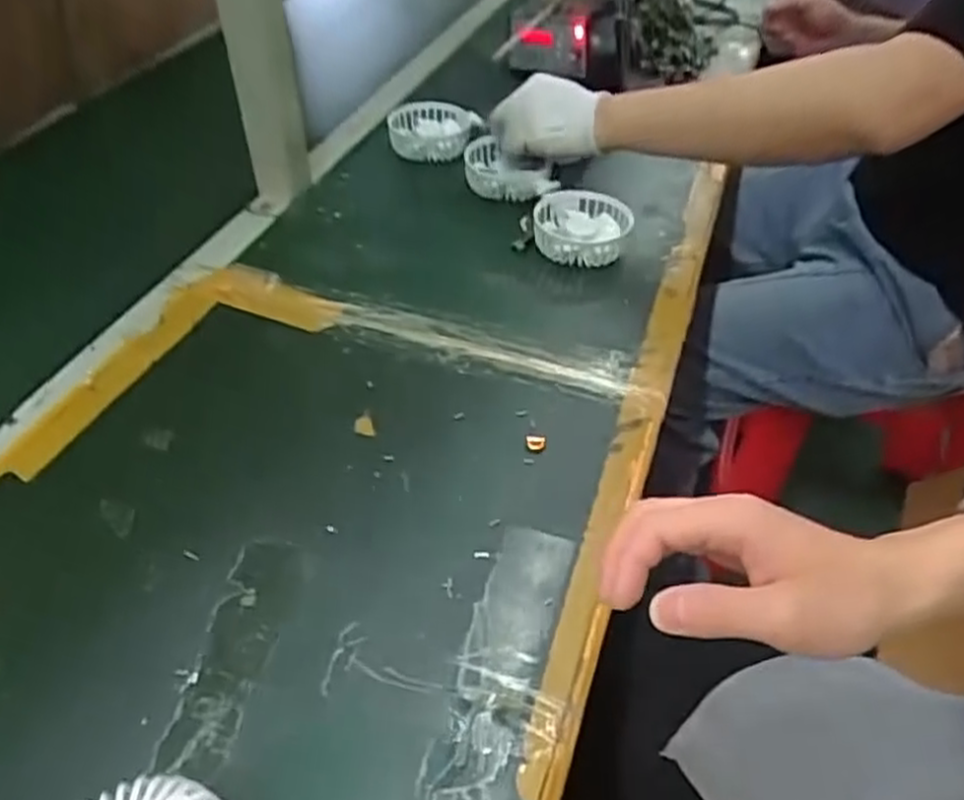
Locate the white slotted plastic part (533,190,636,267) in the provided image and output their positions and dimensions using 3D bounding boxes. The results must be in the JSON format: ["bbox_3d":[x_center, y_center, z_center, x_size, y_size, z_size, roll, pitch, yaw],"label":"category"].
[{"bbox_3d":[0.094,-0.162,0.739,0.092,0.034,0.090,7,44,5],"label":"white slotted plastic part"}]

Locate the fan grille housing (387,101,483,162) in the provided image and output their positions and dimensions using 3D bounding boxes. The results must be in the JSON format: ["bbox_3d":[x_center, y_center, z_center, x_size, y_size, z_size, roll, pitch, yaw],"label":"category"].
[{"bbox_3d":[-0.056,-0.307,0.890,0.108,0.035,0.100,-5,44,-4],"label":"fan grille housing"}]

